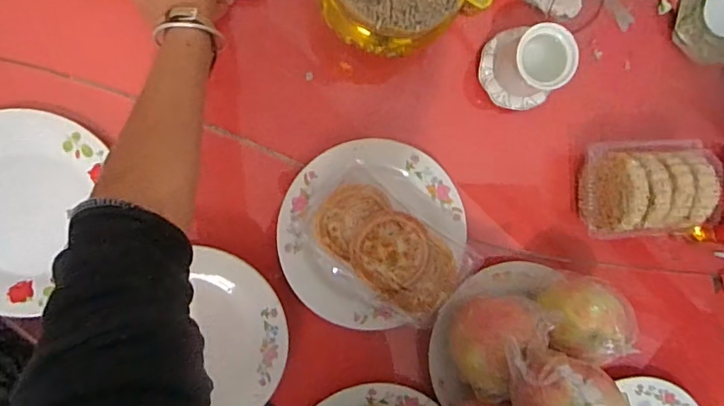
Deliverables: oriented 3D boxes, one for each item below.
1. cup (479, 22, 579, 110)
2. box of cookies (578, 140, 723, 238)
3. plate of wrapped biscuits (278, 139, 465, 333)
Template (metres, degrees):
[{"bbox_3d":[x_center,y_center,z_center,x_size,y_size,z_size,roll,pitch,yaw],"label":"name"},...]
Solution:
[{"bbox_3d":[0.172,-0.144,0.527,0.069,0.076,0.083,-41,97,-4],"label":"cup"},{"bbox_3d":[0.308,-0.016,0.557,0.126,0.085,0.104,-4,94,-7],"label":"box of cookies"},{"bbox_3d":[0.013,0.029,0.508,0.184,0.063,0.192,0,93,-8],"label":"plate of wrapped biscuits"}]

